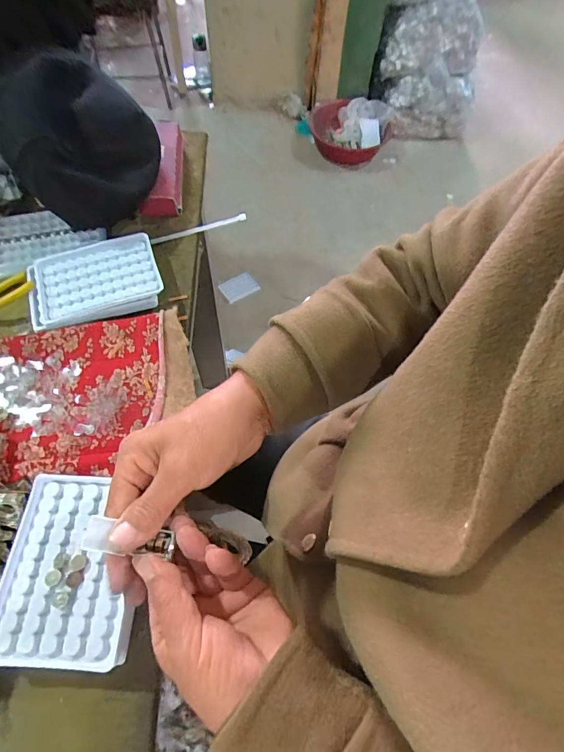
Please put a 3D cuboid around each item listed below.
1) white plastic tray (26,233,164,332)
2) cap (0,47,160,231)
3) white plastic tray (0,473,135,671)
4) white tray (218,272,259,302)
[{"bbox_3d":[-0.210,-0.109,0.442,0.137,0.014,0.101,-17,64,-13],"label":"white plastic tray"},{"bbox_3d":[-0.231,-0.274,0.466,0.154,0.136,0.168,-14,63,-11],"label":"cap"},{"bbox_3d":[-0.159,0.142,0.301,0.097,0.017,0.127,3,61,-2],"label":"white plastic tray"},{"bbox_3d":[-0.146,-0.307,1.368,0.122,0.015,0.077,-27,86,-11],"label":"white tray"}]

